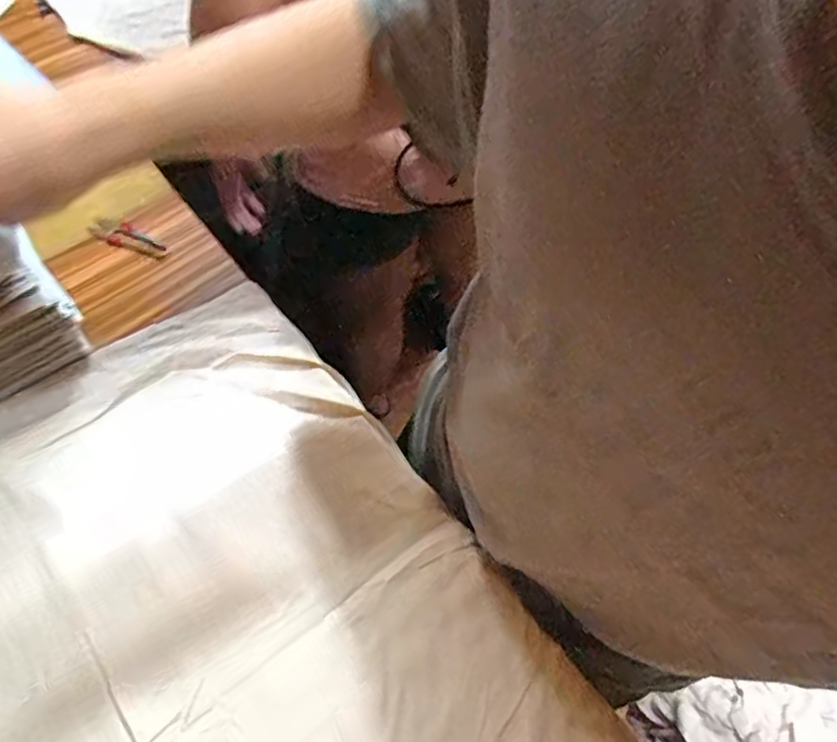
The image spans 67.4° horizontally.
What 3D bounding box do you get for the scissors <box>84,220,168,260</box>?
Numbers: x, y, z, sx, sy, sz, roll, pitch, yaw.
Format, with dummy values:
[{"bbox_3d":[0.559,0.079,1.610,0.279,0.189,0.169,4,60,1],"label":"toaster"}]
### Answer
[{"bbox_3d":[-0.320,-0.147,0.692,0.090,0.011,0.027,20,62,10],"label":"scissors"}]

